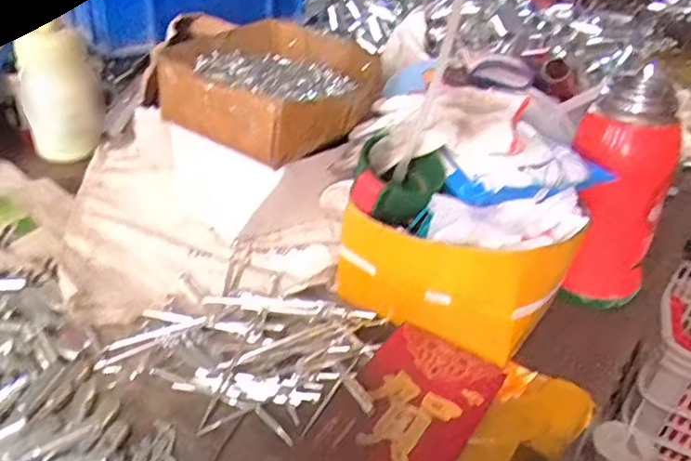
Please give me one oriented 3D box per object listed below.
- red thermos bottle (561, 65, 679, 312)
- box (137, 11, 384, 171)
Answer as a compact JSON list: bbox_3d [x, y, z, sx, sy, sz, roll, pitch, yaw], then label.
[{"bbox_3d":[0.217,-0.028,0.484,0.071,0.175,0.064,4,33,-1],"label":"red thermos bottle"},{"bbox_3d":[-0.076,-0.141,0.574,0.195,0.059,0.176,26,38,27],"label":"box"}]

